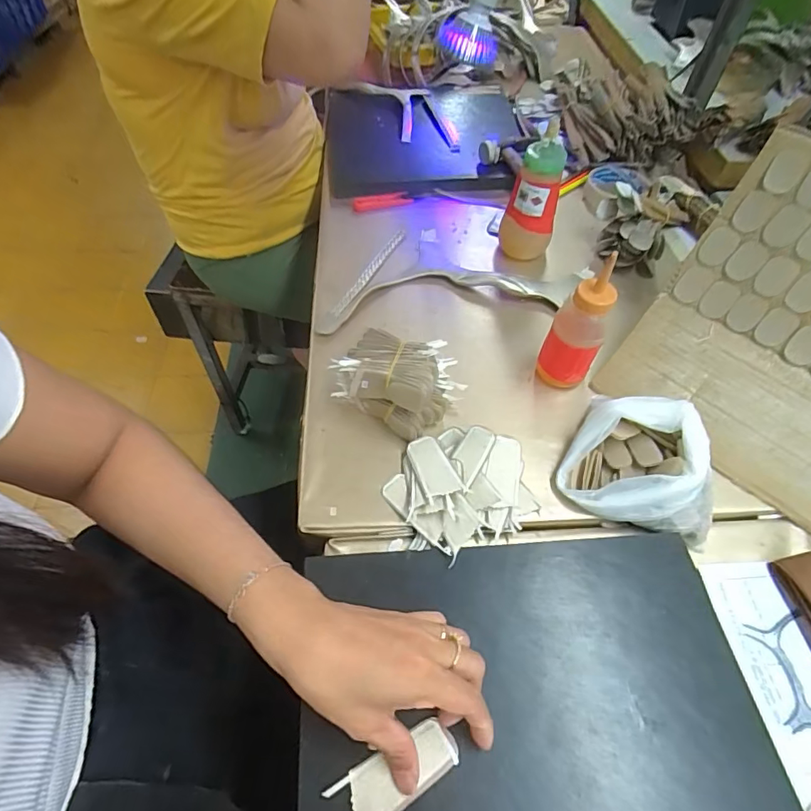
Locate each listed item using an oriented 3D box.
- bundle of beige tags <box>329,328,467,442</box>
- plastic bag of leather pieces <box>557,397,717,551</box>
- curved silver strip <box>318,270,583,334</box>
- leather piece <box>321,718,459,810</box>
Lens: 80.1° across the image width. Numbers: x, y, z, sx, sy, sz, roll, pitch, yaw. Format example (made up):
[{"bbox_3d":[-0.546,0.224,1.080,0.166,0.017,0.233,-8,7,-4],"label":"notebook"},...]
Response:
[{"bbox_3d":[-0.006,-0.022,0.459,0.108,0.071,0.079,20,57,12],"label":"bundle of beige tags"},{"bbox_3d":[0.207,0.049,0.426,0.121,0.057,0.105,14,56,9],"label":"plastic bag of leather pieces"},{"bbox_3d":[0.052,-0.135,0.567,0.305,0.021,0.077,-7,55,-6],"label":"curved silver strip"},{"bbox_3d":[-0.005,0.227,0.295,0.078,0.004,0.033,-23,58,-16],"label":"leather piece"}]

